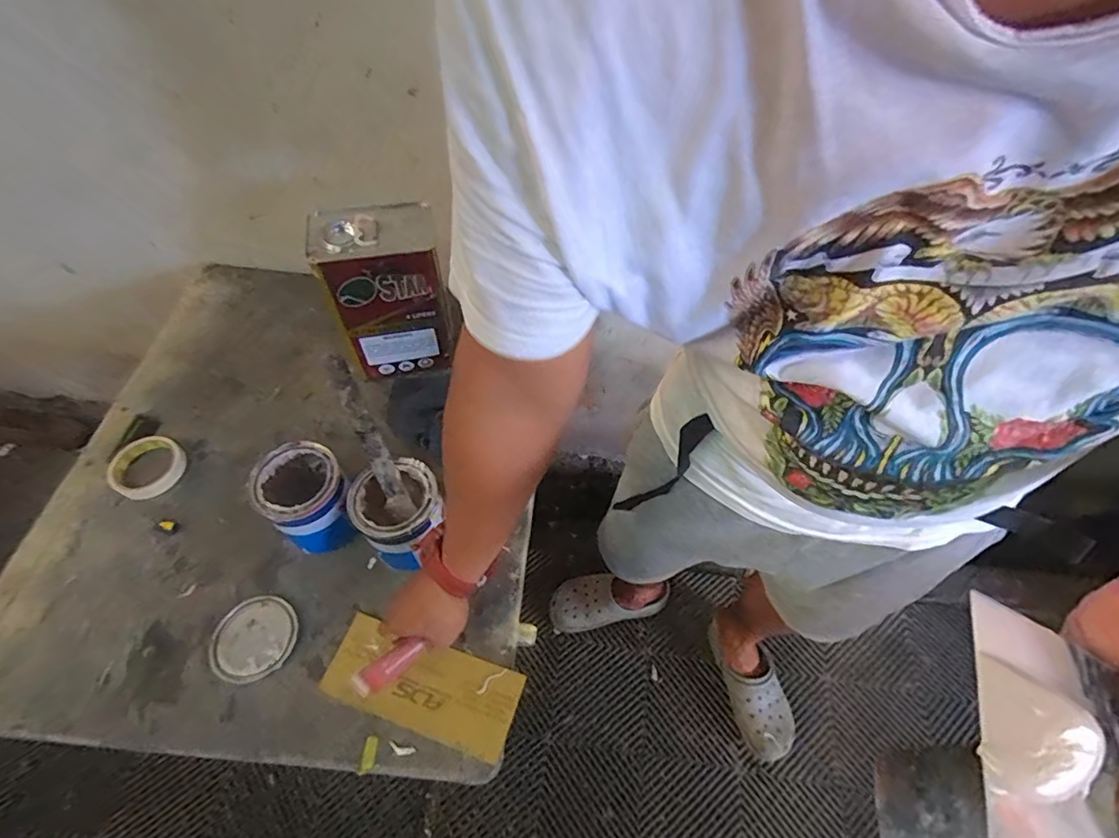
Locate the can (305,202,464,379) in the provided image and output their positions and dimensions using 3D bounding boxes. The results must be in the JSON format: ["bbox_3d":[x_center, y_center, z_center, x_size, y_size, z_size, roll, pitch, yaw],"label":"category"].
[{"bbox_3d":[-0.254,-0.187,0.812,0.162,0.250,0.108,-14,59,-9],"label":"can"}]

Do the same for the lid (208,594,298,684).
[{"bbox_3d":[-0.374,0.268,0.649,0.097,0.014,0.094,0,58,0],"label":"lid"}]

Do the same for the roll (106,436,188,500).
[{"bbox_3d":[-0.603,0.070,0.774,0.103,0.023,0.093,29,62,17],"label":"roll"}]

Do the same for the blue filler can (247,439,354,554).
[{"bbox_3d":[-0.328,0.105,0.695,0.098,0.123,0.101,0,58,0],"label":"blue filler can"}]

